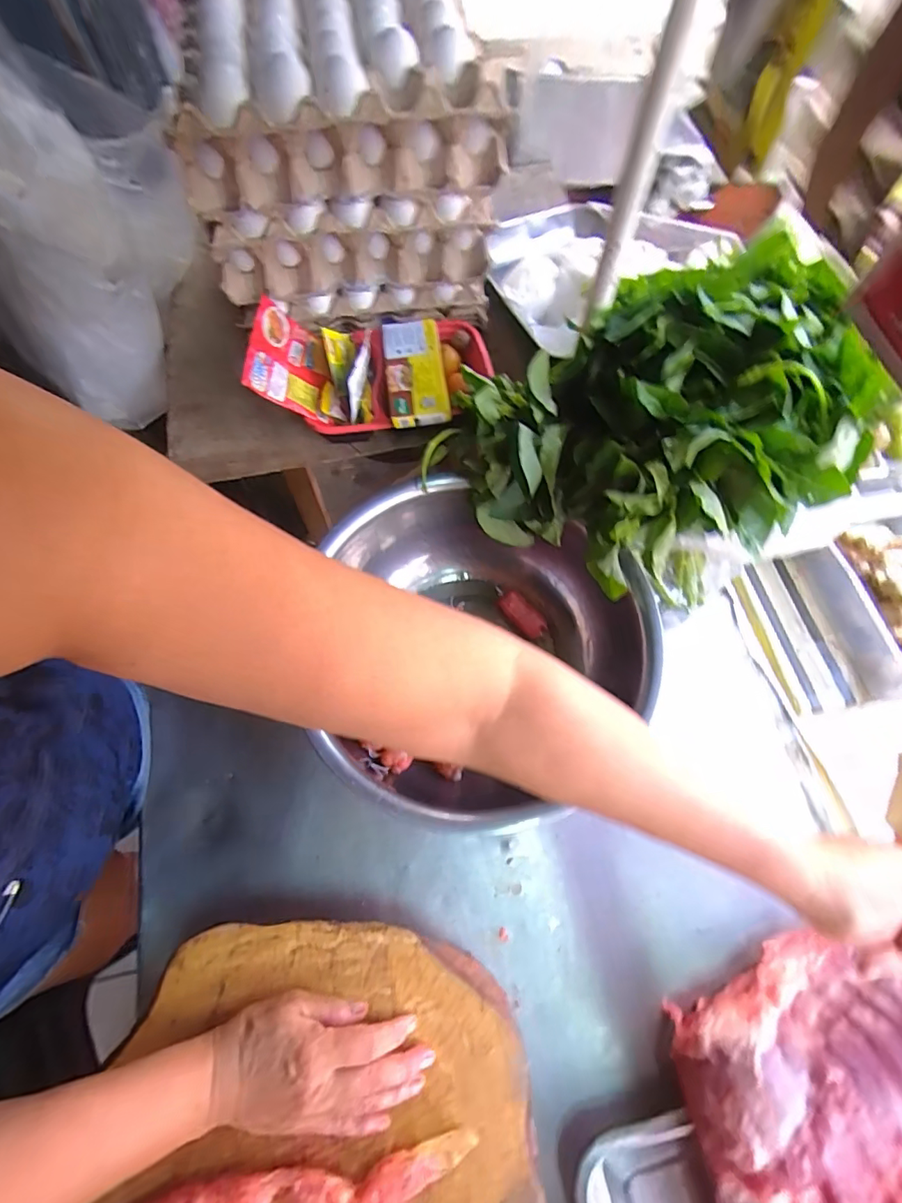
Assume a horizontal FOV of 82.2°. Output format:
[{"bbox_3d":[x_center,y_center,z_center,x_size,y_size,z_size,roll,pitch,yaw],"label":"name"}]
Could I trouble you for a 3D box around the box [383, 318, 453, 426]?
[{"bbox_3d":[-0.040,-0.261,0.568,0.063,0.025,0.155,-7,67,-2],"label":"box"}]

